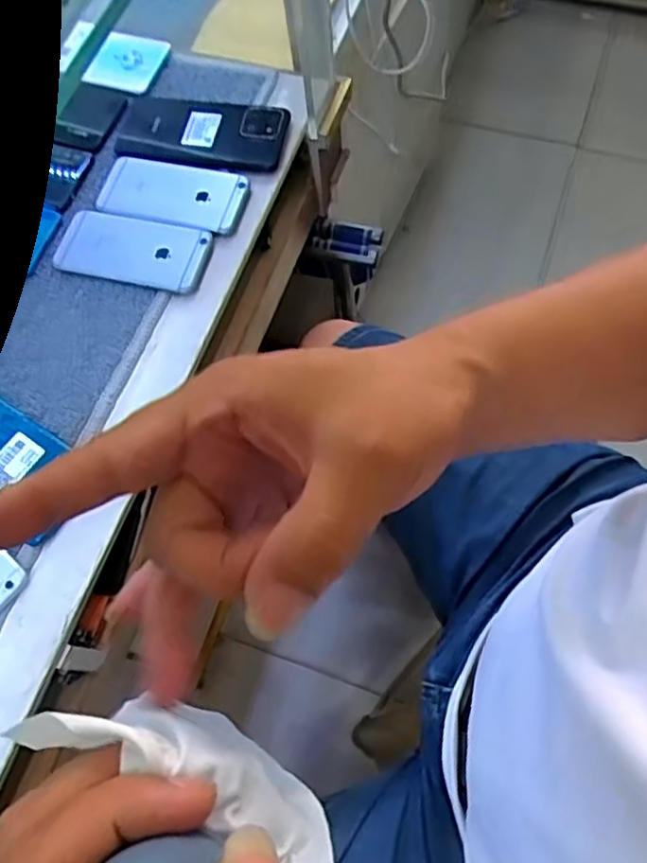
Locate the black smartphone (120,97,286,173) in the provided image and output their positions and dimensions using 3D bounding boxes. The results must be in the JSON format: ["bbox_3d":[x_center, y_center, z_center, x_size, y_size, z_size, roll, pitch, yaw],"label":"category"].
[{"bbox_3d":[-0.118,-0.290,0.629,0.163,0.015,0.075,10,69,8],"label":"black smartphone"}]

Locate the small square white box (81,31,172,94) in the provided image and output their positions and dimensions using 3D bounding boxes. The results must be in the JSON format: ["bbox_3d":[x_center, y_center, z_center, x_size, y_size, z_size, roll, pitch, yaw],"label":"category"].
[{"bbox_3d":[-0.198,-0.373,0.664,0.073,0.014,0.067,23,72,10],"label":"small square white box"}]

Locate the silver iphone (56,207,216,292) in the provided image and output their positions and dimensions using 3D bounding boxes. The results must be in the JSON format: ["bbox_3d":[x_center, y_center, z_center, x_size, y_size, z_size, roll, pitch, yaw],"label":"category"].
[{"bbox_3d":[-0.171,-0.163,0.587,0.138,0.008,0.067,12,69,9],"label":"silver iphone"}]

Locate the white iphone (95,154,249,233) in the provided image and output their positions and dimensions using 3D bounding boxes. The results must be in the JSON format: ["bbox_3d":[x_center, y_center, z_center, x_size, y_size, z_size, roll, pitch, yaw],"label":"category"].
[{"bbox_3d":[-0.142,-0.222,0.606,0.141,0.009,0.066,14,70,10],"label":"white iphone"}]

